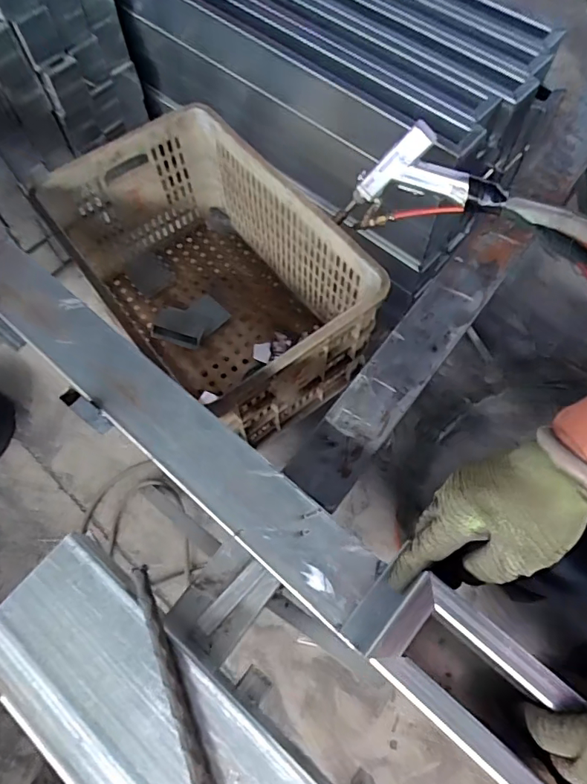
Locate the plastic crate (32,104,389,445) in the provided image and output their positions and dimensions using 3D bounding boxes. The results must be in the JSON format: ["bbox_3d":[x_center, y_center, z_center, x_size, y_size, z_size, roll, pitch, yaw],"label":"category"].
[{"bbox_3d":[-0.137,-0.191,0.895,0.343,0.293,0.508,-35,70,-14],"label":"plastic crate"}]

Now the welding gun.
[{"bbox_3d":[0.201,-0.322,0.794,0.245,0.155,0.076,9,67,5],"label":"welding gun"}]

